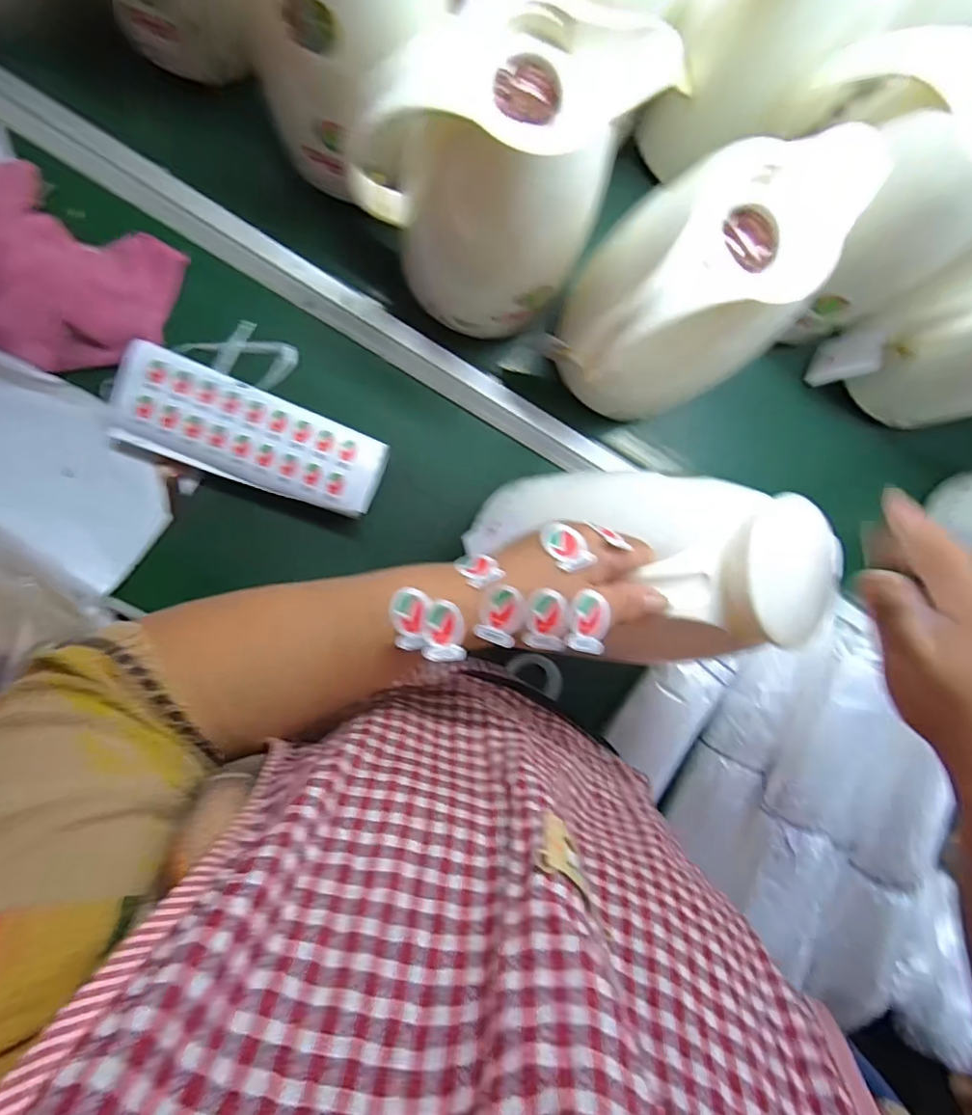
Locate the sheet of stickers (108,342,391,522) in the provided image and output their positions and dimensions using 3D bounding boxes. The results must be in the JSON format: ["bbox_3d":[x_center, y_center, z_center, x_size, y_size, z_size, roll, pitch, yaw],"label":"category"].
[{"bbox_3d":[-0.215,-0.111,0.505,0.236,0.041,0.085,21,90,-10],"label":"sheet of stickers"}]

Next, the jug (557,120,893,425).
[{"bbox_3d":[0.149,-0.207,0.450,0.156,0.224,0.133,3,93,-9],"label":"jug"}]

